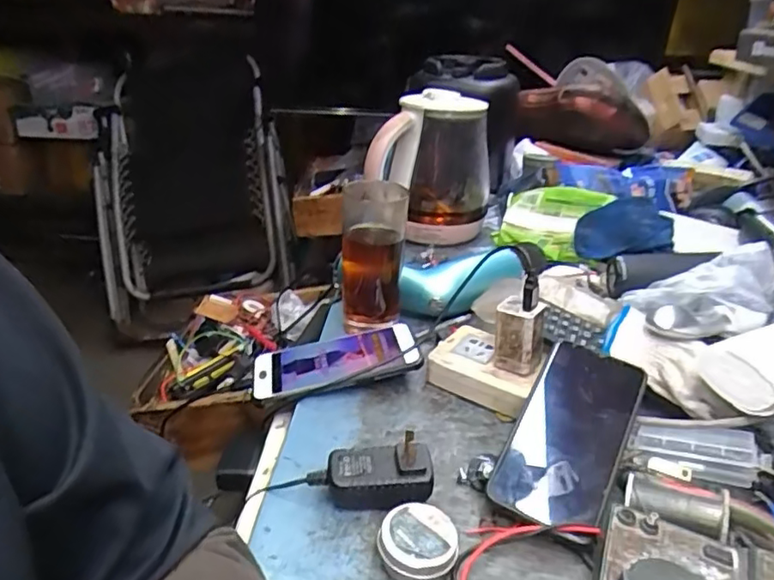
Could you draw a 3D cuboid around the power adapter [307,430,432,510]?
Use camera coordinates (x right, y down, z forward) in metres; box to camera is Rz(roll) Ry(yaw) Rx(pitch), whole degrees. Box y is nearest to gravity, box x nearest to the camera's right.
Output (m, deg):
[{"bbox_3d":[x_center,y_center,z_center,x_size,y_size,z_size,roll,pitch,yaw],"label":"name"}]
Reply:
[{"bbox_3d":[-0.011,0.130,0.420,0.083,0.050,0.033,3,27,1],"label":"power adapter"}]

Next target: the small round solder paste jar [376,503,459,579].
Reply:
[{"bbox_3d":[0.020,0.164,0.384,0.049,0.022,0.047,2,27,-1],"label":"small round solder paste jar"}]

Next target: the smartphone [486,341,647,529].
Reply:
[{"bbox_3d":[0.139,0.103,0.452,0.075,0.014,0.163,18,45,26],"label":"smartphone"}]

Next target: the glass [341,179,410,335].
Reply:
[{"bbox_3d":[-0.014,-0.042,0.608,0.062,0.138,0.070,1,27,-4],"label":"glass"}]

